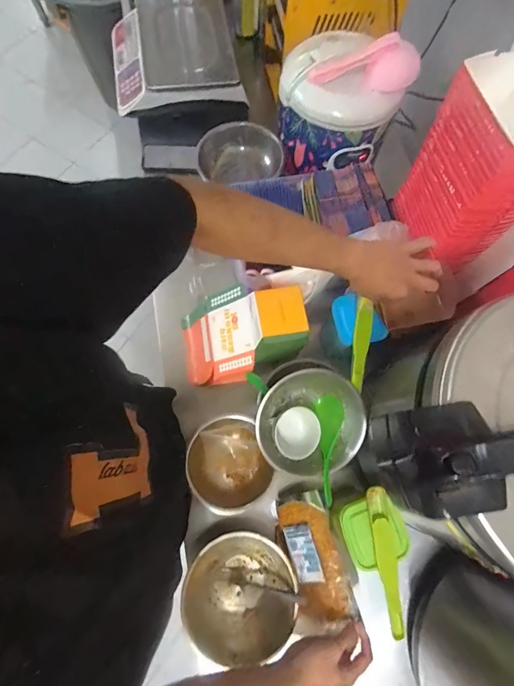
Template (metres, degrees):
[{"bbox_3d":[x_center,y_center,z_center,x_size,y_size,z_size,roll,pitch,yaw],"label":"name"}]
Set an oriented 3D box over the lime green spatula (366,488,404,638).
[{"bbox_3d":[0.200,0.337,0.521,0.032,0.028,0.209,-3,74,-3],"label":"lime green spatula"}]

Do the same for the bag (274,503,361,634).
[{"bbox_3d":[0.101,0.386,0.596,0.110,0.048,0.194,-22,67,19],"label":"bag"}]

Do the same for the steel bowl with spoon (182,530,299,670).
[{"bbox_3d":[-0.033,0.450,0.605,0.193,0.078,0.205,1,73,-2],"label":"steel bowl with spoon"}]

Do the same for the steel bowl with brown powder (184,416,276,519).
[{"bbox_3d":[-0.057,0.231,0.641,0.148,0.081,0.163,-22,76,-9],"label":"steel bowl with brown powder"}]

